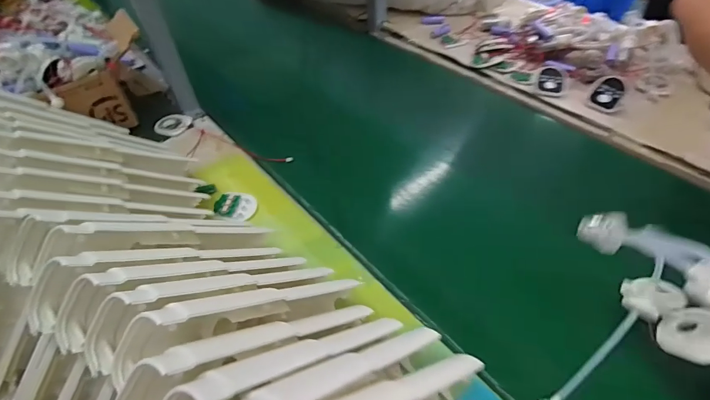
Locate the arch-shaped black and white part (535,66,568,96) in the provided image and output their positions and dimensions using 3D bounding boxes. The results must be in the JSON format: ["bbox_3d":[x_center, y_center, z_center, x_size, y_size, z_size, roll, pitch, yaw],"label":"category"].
[{"bbox_3d":[0.334,-0.202,0.707,0.052,0.024,0.055,17,49,20],"label":"arch-shaped black and white part"}]

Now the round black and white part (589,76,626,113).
[{"bbox_3d":[0.402,-0.168,0.662,0.050,0.035,0.053,22,51,24],"label":"round black and white part"}]

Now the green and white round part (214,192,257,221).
[{"bbox_3d":[-0.157,0.011,0.553,0.052,0.014,0.047,1,53,-28],"label":"green and white round part"}]

